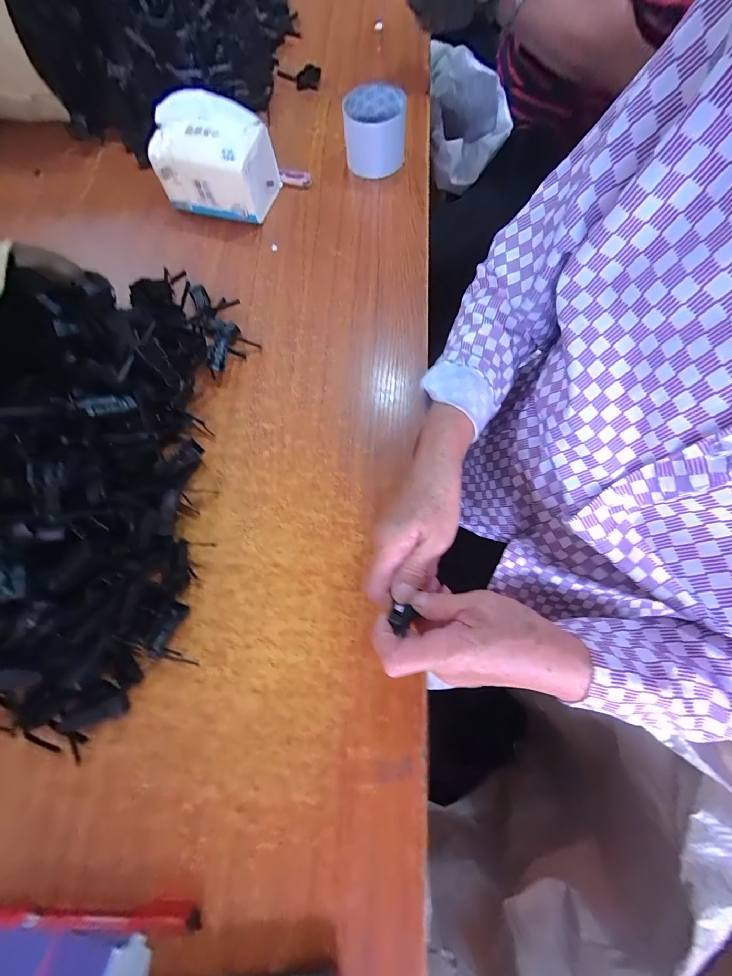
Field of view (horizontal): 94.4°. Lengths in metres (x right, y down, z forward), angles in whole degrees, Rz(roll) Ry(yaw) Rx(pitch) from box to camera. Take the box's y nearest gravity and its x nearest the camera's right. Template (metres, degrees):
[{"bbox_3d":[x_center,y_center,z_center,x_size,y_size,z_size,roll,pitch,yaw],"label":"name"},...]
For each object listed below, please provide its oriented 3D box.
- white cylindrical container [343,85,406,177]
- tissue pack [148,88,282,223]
[{"bbox_3d":[0.013,-0.501,0.476,0.083,0.071,0.082,0,73,1],"label":"white cylindrical container"},{"bbox_3d":[-0.196,-0.435,0.450,0.134,0.092,0.098,15,74,5],"label":"tissue pack"}]

